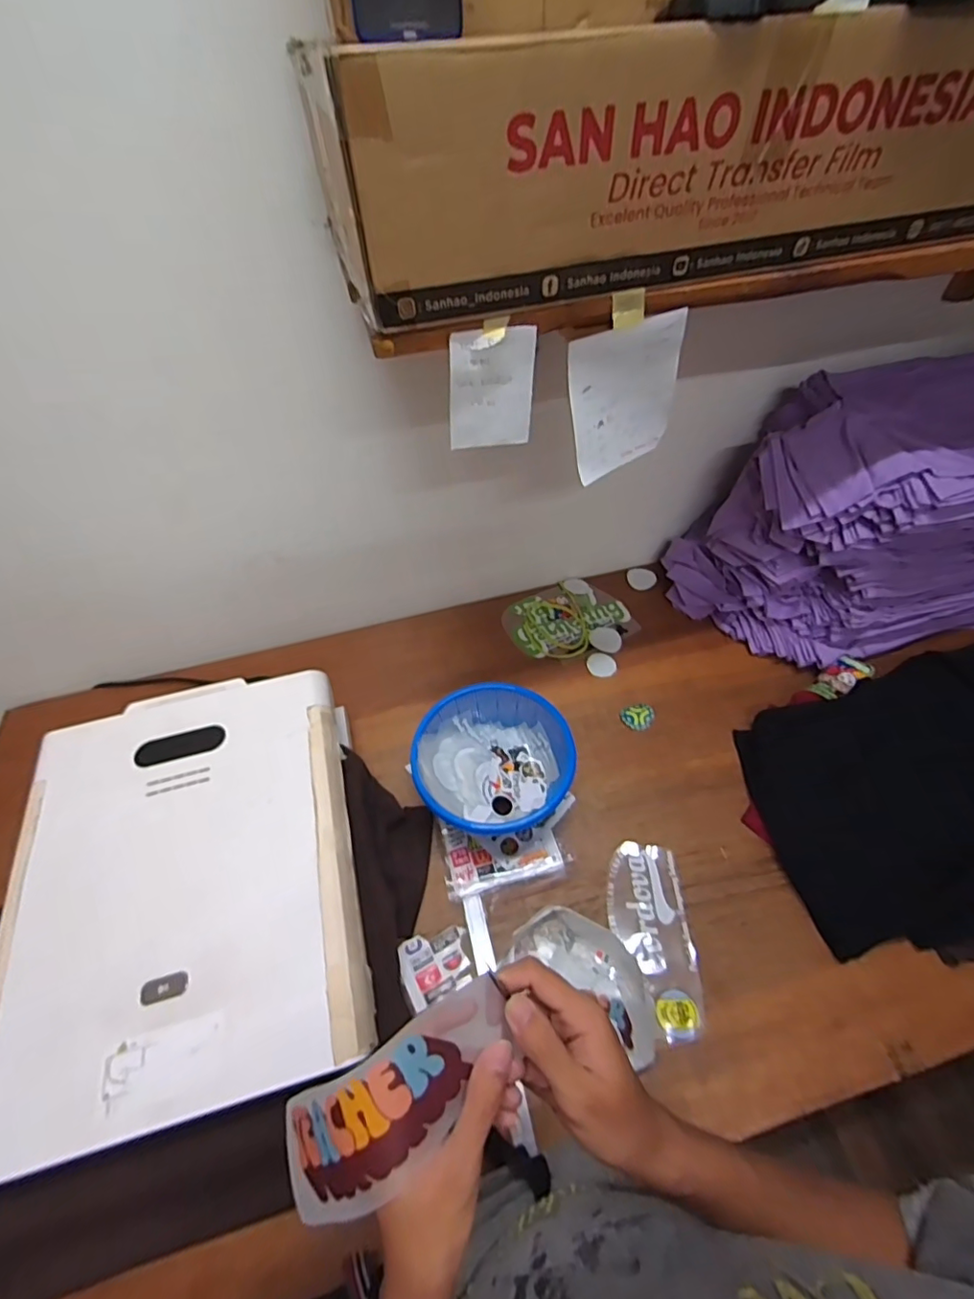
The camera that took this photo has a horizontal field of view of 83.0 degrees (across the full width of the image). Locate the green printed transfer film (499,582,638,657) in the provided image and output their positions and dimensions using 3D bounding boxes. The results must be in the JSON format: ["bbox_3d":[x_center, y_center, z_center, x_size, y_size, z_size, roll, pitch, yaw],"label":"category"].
[{"bbox_3d":[0.163,-0.063,1.113,0.243,0.010,0.167,-19,54,-12],"label":"green printed transfer film"}]

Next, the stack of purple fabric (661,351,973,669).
[{"bbox_3d":[0.660,-0.234,0.973,0.548,0.415,0.348,-14,53,-9],"label":"stack of purple fabric"}]

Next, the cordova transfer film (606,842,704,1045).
[{"bbox_3d":[0.229,0.391,0.755,0.106,0.024,0.237,-3,52,-1],"label":"cordova transfer film"}]

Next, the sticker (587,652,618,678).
[{"bbox_3d":[0.219,0.029,1.048,0.054,0.004,0.055,-1,52,1],"label":"sticker"}]

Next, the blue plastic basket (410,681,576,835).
[{"bbox_3d":[0.007,0.171,0.847,0.226,0.098,0.220,-16,53,-11],"label":"blue plastic basket"}]

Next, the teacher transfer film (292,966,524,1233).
[{"bbox_3d":[-0.057,0.256,0.312,0.159,0.045,0.065,-42,60,-5],"label":"teacher transfer film"}]

